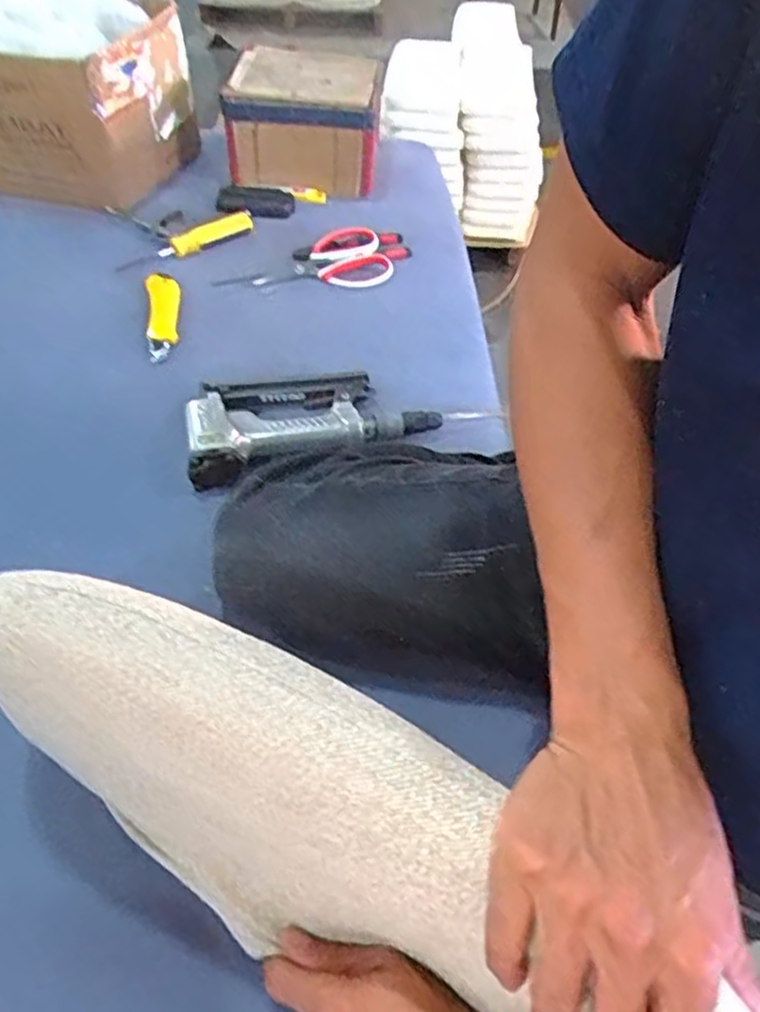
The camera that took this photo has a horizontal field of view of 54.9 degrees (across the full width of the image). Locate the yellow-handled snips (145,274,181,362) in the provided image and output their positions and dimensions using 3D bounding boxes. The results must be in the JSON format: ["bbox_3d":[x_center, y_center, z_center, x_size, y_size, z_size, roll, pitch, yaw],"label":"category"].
[{"bbox_3d":[-0.249,-0.224,0.842,0.035,0.033,0.150,-7,48,-10],"label":"yellow-handled snips"}]

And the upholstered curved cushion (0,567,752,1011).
[{"bbox_3d":[-0.044,0.169,0.375,0.394,0.186,0.036,25,34,14],"label":"upholstered curved cushion"}]

